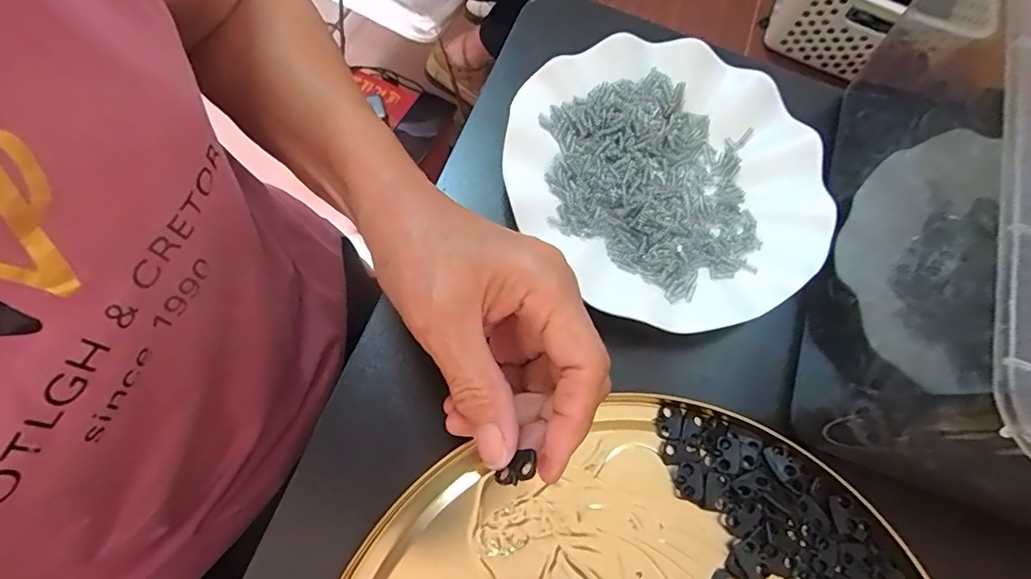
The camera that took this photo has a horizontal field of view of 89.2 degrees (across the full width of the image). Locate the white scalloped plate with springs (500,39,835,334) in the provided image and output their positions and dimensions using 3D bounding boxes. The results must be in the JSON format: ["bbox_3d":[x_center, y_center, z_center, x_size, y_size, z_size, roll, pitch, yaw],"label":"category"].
[{"bbox_3d":[0.092,-0.070,0.299,0.173,0.033,0.173,2,71,-4],"label":"white scalloped plate with springs"}]

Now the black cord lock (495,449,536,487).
[{"bbox_3d":[0.001,0.068,0.198,0.010,0.008,0.017,42,75,17],"label":"black cord lock"}]

